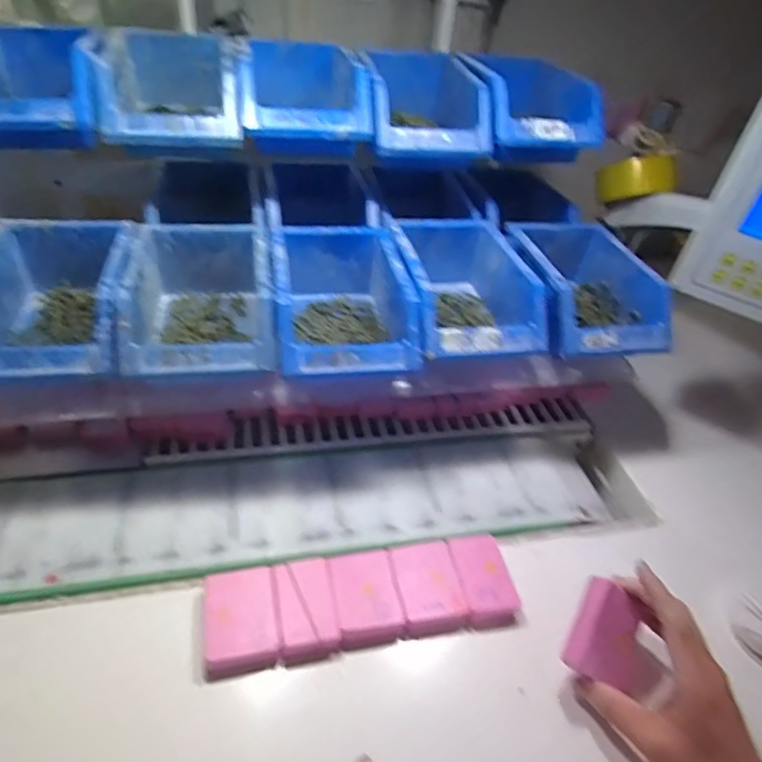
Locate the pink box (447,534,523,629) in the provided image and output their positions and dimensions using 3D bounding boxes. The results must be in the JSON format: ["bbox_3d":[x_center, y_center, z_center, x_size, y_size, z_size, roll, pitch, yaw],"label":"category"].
[{"bbox_3d":[0.088,0.167,0.470,0.047,0.015,0.073,-4,40,-14],"label":"pink box"}]

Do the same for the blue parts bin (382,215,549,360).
[{"bbox_3d":[0.078,-0.099,0.575,0.121,0.071,0.196,-3,40,-14],"label":"blue parts bin"}]

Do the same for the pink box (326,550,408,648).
[{"bbox_3d":[-0.013,0.177,0.454,0.053,0.015,0.072,-5,41,-15],"label":"pink box"}]

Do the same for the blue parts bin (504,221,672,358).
[{"bbox_3d":[0.220,-0.103,0.597,0.122,0.068,0.191,-3,40,-14],"label":"blue parts bin"}]

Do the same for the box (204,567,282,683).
[{"bbox_3d":[-0.109,0.187,0.435,0.053,0.018,0.075,-4,40,-14],"label":"box"}]

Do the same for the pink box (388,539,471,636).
[{"bbox_3d":[0.039,0.169,0.460,0.051,0.015,0.074,-5,41,-15],"label":"pink box"}]

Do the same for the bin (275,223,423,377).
[{"bbox_3d":[-0.039,-0.074,0.544,0.124,0.079,0.186,-2,40,-12],"label":"bin"}]

